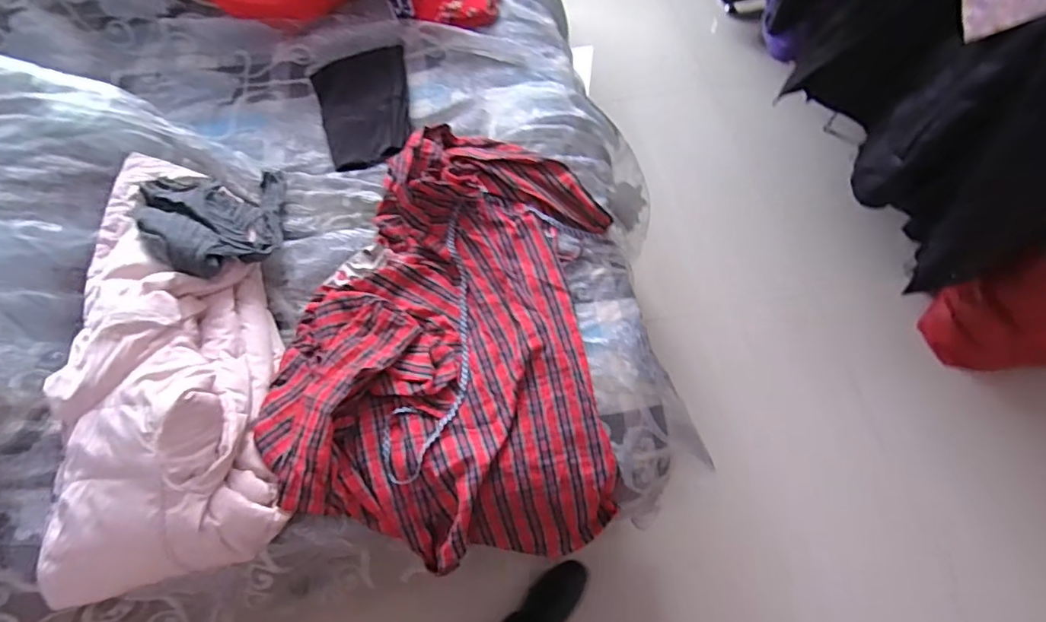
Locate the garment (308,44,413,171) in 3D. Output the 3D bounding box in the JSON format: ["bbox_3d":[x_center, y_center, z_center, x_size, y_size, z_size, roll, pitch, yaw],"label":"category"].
[{"bbox_3d":[-0.298,-0.396,1.020,0.179,0.035,0.294,-18,65,-7],"label":"garment"}]

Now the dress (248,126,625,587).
[{"bbox_3d":[-0.108,0.009,0.816,0.470,0.141,0.652,0,65,2],"label":"dress"}]

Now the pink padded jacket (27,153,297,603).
[{"bbox_3d":[-0.502,0.030,0.737,0.252,0.139,0.627,-14,65,-5],"label":"pink padded jacket"}]

